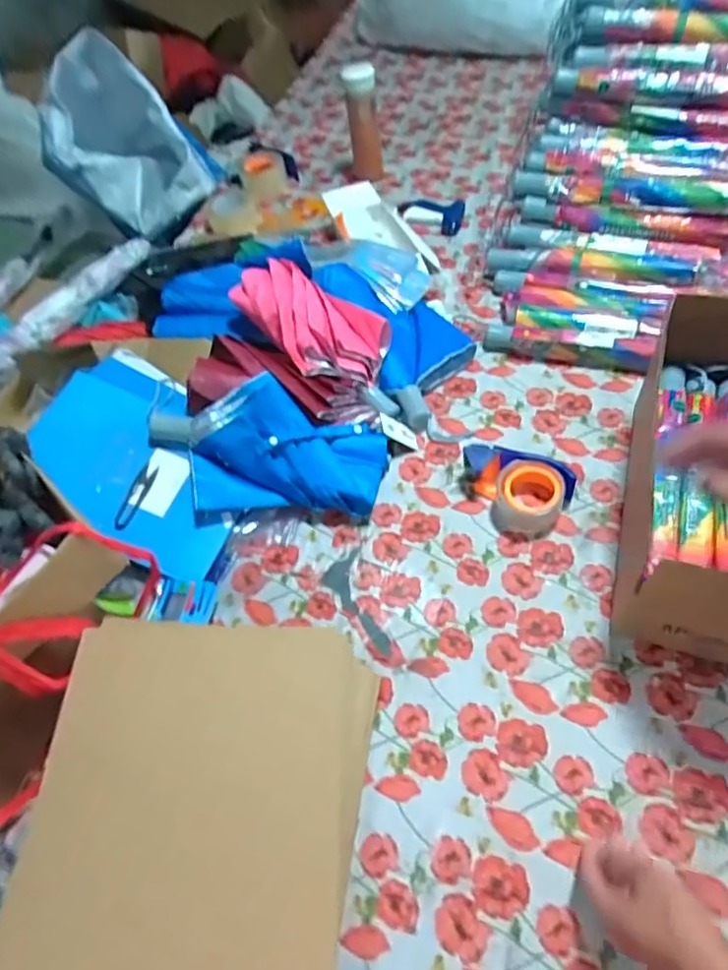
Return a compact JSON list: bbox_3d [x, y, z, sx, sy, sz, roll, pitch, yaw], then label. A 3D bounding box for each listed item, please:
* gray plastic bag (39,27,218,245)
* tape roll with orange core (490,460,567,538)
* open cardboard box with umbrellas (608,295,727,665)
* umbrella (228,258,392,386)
[{"bbox_3d":[-0.560,-0.797,1.283,0.304,0.271,0.462,-27,56,-8],"label":"gray plastic bag"},{"bbox_3d":[0.215,0.019,0.742,0.084,0.052,0.083,-5,56,7],"label":"tape roll with orange core"},{"bbox_3d":[0.401,-0.015,0.637,0.152,0.188,0.377,15,64,13],"label":"open cardboard box with umbrellas"},{"bbox_3d":[-0.081,-0.254,0.889,0.147,0.084,0.247,-37,58,-14],"label":"umbrella"}]

